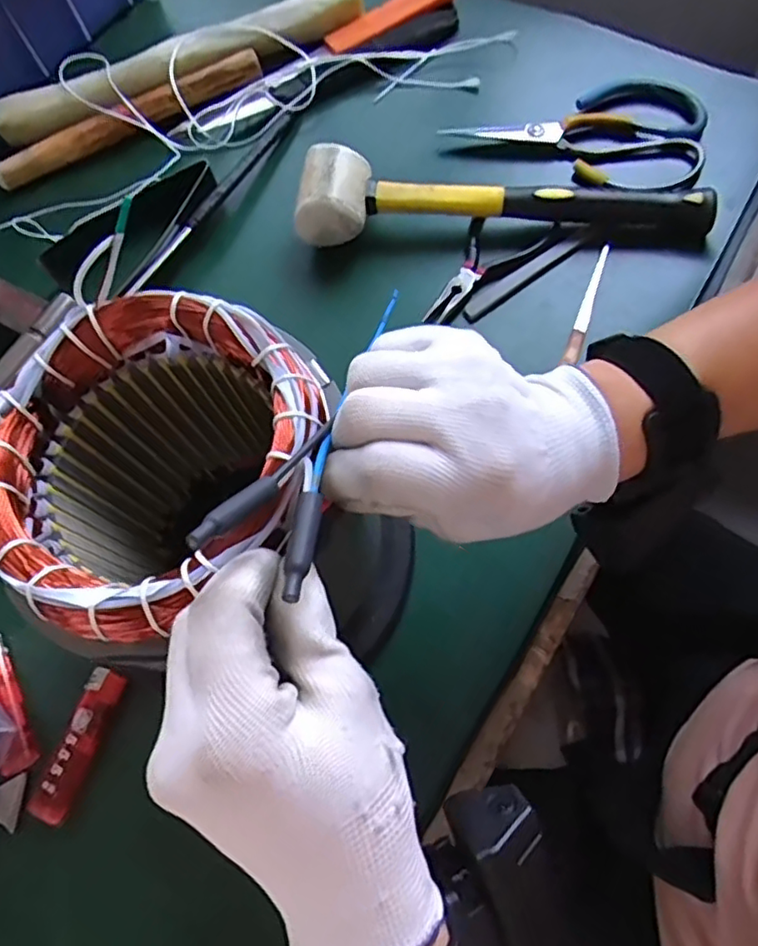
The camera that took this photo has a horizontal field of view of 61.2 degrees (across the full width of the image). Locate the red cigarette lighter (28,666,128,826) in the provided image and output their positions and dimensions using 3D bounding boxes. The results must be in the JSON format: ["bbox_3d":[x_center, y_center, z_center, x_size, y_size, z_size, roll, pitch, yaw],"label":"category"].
[{"bbox_3d":[-0.171,0.155,0.367,0.019,0.011,0.082,17,72,13],"label":"red cigarette lighter"}]

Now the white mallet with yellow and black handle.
[{"bbox_3d":[0.086,-0.185,0.446,0.281,0.050,0.061,5,70,8],"label":"white mallet with yellow and black handle"}]

